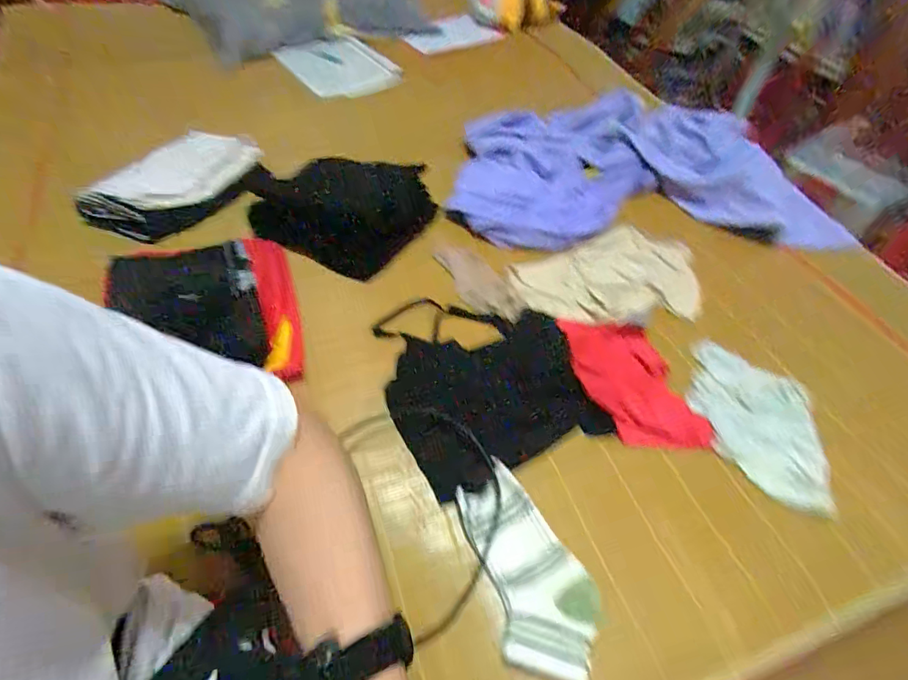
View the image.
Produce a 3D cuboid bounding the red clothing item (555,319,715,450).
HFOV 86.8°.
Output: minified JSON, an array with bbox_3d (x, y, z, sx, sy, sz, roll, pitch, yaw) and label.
[{"bbox_3d":[0.225,0.052,0.612,0.125,0.015,0.205,-12,52,-14],"label":"red clothing item"}]

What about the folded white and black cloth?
[{"bbox_3d":[-0.450,-0.245,0.783,0.288,0.122,0.107,-29,57,-8],"label":"folded white and black cloth"}]

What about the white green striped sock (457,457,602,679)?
[{"bbox_3d":[0.075,0.221,0.470,0.096,0.030,0.194,-13,52,-14],"label":"white green striped sock"}]

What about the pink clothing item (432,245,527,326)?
[{"bbox_3d":[0.041,-0.091,0.728,0.079,0.019,0.186,-18,54,-18],"label":"pink clothing item"}]

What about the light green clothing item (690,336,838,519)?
[{"bbox_3d":[0.375,0.104,0.600,0.162,0.028,0.205,19,51,11],"label":"light green clothing item"}]

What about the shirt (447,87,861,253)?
[{"bbox_3d":[0.334,-0.344,0.925,0.684,0.084,0.431,-1,50,-5],"label":"shirt"}]

